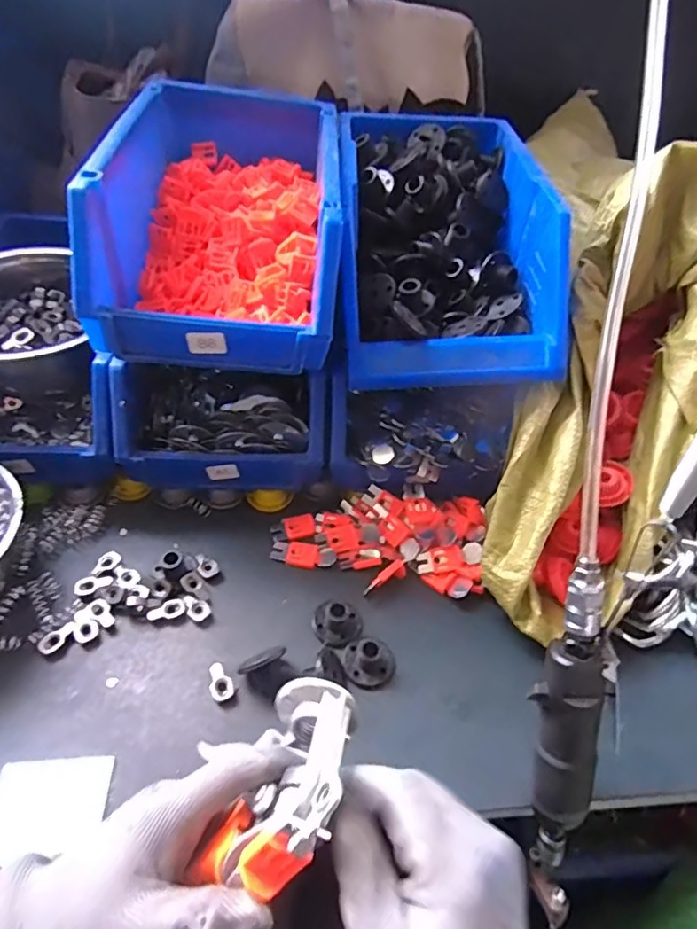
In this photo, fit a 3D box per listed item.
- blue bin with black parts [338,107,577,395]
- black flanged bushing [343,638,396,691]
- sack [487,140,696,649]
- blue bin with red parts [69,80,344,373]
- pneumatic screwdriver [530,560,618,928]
[{"bbox_3d":[0.090,-0.236,0.561,0.195,0.127,0.330,1,46,-6],"label":"blue bin with black parts"},{"bbox_3d":[0.019,0.167,0.466,0.044,0.028,0.043,3,46,-3],"label":"black flanged bushing"},{"bbox_3d":[0.250,-0.060,0.520,0.172,0.160,0.450,28,87,20],"label":"sack"},{"bbox_3d":[-0.116,-0.269,0.555,0.201,0.122,0.403,1,46,-5],"label":"blue bin with red parts"},{"bbox_3d":[0.148,0.195,0.375,0.048,0.277,0.033,-3,17,-9],"label":"pneumatic screwdriver"}]

